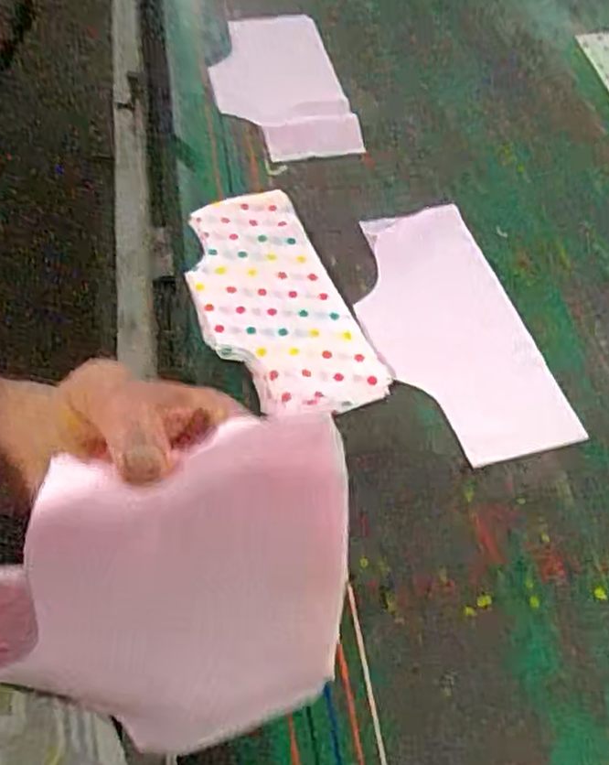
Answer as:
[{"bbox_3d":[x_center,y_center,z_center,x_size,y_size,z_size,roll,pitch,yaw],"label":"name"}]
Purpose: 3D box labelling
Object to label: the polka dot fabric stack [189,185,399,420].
[{"bbox_3d":[-0.035,-0.089,0.697,0.142,0.024,0.282,-17,59,-15],"label":"polka dot fabric stack"}]

